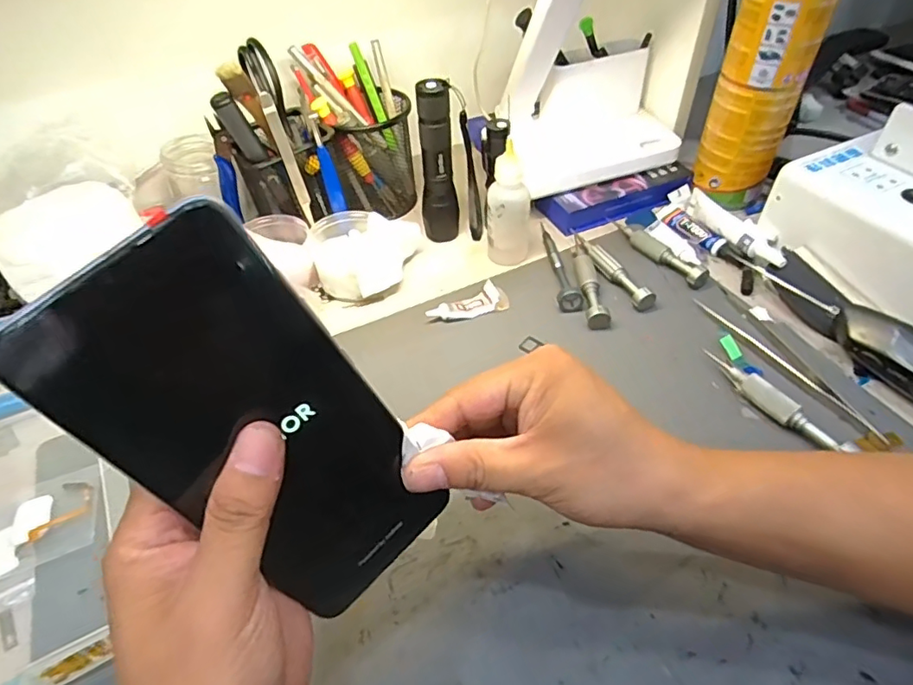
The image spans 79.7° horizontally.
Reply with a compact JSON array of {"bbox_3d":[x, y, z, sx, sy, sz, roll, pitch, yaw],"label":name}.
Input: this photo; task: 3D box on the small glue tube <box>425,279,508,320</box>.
[{"bbox_3d":[0.010,-0.030,0.420,0.065,0.016,0.020,-20,48,-15],"label":"small glue tube"}]

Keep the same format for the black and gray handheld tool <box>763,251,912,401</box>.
[{"bbox_3d":[0.292,0.000,0.364,0.044,0.035,0.196,-14,47,-10],"label":"black and gray handheld tool"}]

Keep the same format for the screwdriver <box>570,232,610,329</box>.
[{"bbox_3d":[0.104,-0.057,0.438,0.017,0.013,0.109,-3,46,0],"label":"screwdriver"}]

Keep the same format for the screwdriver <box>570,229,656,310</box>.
[{"bbox_3d":[0.122,-0.066,0.448,0.016,0.012,0.111,-21,48,-16],"label":"screwdriver"}]

